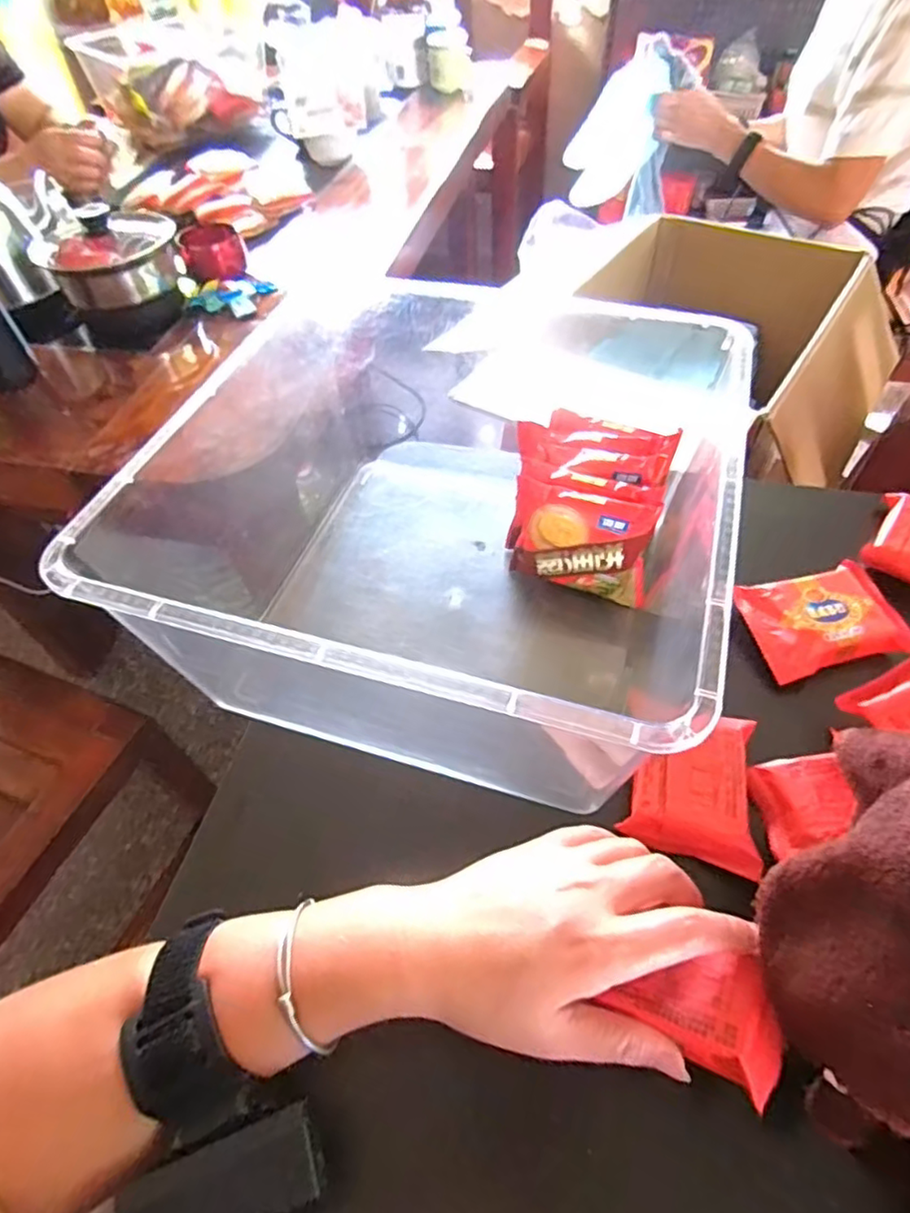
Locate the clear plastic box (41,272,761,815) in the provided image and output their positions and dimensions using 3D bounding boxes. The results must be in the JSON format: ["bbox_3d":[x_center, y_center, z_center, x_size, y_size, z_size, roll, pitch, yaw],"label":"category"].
[{"bbox_3d":[0.010,-0.044,0.383,0.283,0.153,0.298,17,56,16],"label":"clear plastic box"}]

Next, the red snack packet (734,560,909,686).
[{"bbox_3d":[0.236,0.007,0.402,0.088,0.015,0.071,-10,53,-3],"label":"red snack packet"}]

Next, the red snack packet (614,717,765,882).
[{"bbox_3d":[0.132,0.095,0.340,0.064,0.014,0.082,13,55,13],"label":"red snack packet"}]

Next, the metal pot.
[{"bbox_3d":[-0.451,-0.463,0.810,0.163,0.098,0.128,-11,53,-4],"label":"metal pot"}]

